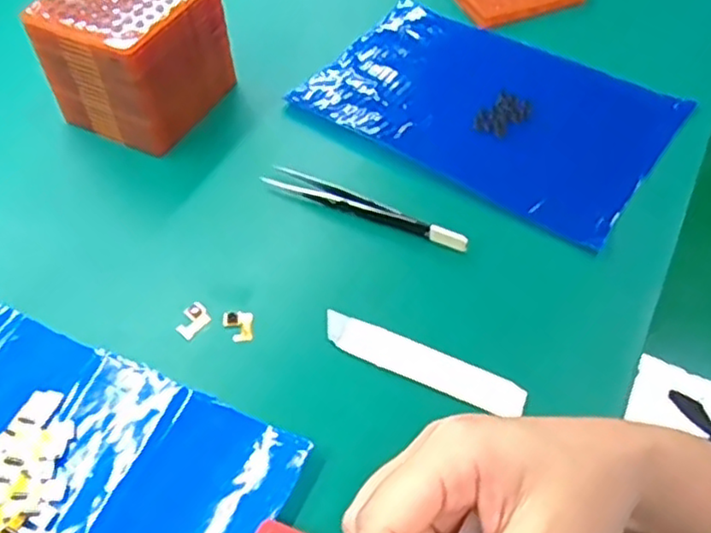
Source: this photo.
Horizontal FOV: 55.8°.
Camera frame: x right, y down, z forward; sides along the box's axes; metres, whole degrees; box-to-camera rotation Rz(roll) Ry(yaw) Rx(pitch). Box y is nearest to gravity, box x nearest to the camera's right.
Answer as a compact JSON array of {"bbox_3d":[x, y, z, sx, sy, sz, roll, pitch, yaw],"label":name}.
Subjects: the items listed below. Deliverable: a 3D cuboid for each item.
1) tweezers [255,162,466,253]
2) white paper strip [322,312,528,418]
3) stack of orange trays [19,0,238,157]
[{"bbox_3d":[0.003,-0.033,0.385,0.126,0.010,0.015,23,58,21],"label":"tweezers"},{"bbox_3d":[0.032,0.047,0.327,0.101,0.004,0.020,21,62,16],"label":"white paper strip"},{"bbox_3d":[-0.137,-0.136,0.430,0.083,0.084,0.093,21,57,20],"label":"stack of orange trays"}]

